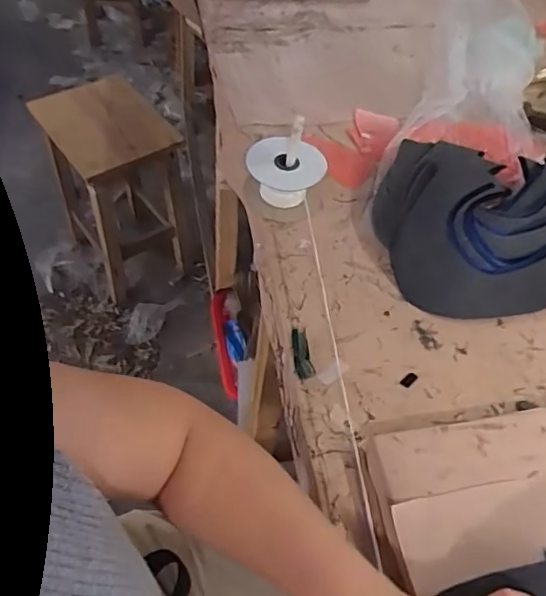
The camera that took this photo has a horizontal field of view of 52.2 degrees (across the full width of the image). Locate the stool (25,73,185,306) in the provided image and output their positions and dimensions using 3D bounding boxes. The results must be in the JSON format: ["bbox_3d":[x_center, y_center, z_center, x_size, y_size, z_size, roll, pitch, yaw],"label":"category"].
[{"bbox_3d":[-0.395,-0.270,1.424,0.243,0.438,0.353,-26,58,-23],"label":"stool"}]

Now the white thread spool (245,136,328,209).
[{"bbox_3d":[0.015,-0.147,0.668,0.091,0.057,0.074,11,53,5],"label":"white thread spool"}]

